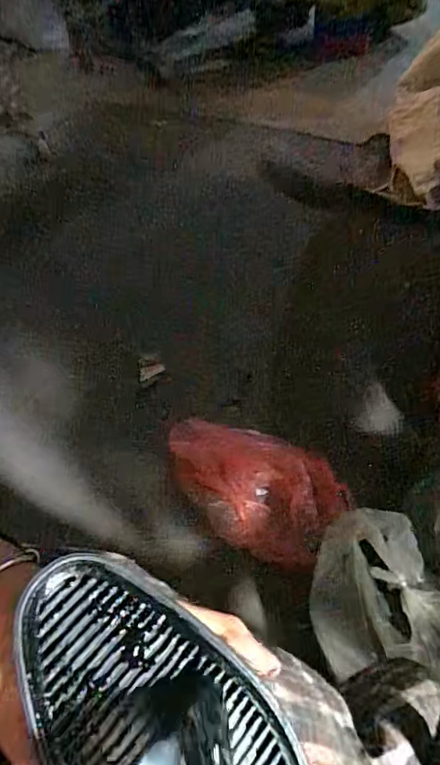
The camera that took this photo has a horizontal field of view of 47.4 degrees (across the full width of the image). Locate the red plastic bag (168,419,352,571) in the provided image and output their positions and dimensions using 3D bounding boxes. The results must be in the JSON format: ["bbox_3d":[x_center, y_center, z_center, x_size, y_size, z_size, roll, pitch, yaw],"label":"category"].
[{"bbox_3d":[0.047,0.191,0.911,0.316,0.112,0.176,21,58,19],"label":"red plastic bag"}]

